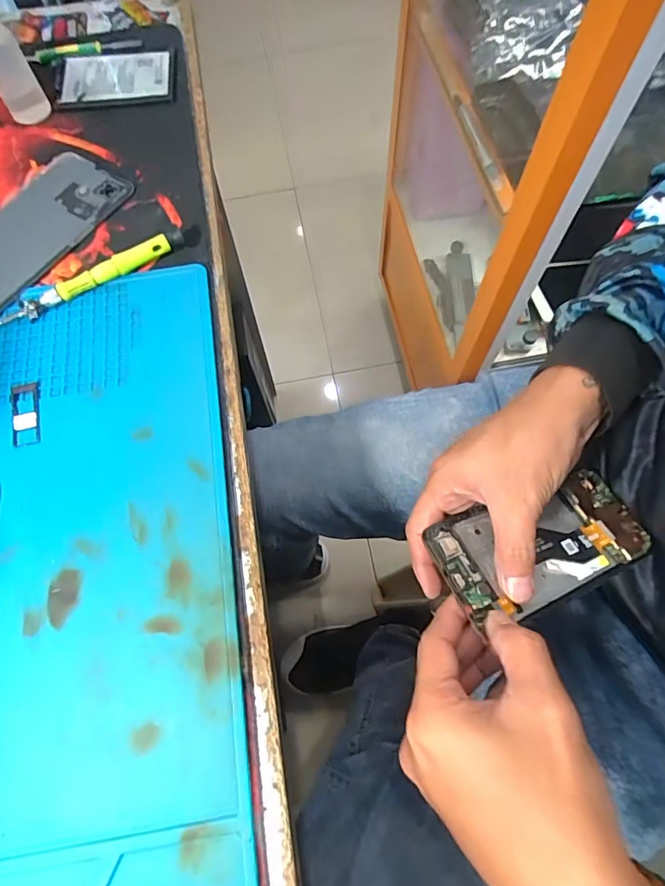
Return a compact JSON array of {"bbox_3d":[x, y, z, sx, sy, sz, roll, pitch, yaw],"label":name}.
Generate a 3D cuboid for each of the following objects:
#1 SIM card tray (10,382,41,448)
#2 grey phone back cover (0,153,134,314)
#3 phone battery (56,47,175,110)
[{"bbox_3d":[-0.180,-0.018,0.278,0.016,0.004,0.041,-14,68,-5],"label":"SIM card tray"},{"bbox_3d":[-0.217,-0.141,0.330,0.074,0.004,0.160,29,71,11],"label":"grey phone back cover"},{"bbox_3d":[-0.176,-0.297,0.389,0.095,0.009,0.063,-9,68,-3],"label":"phone battery"}]

